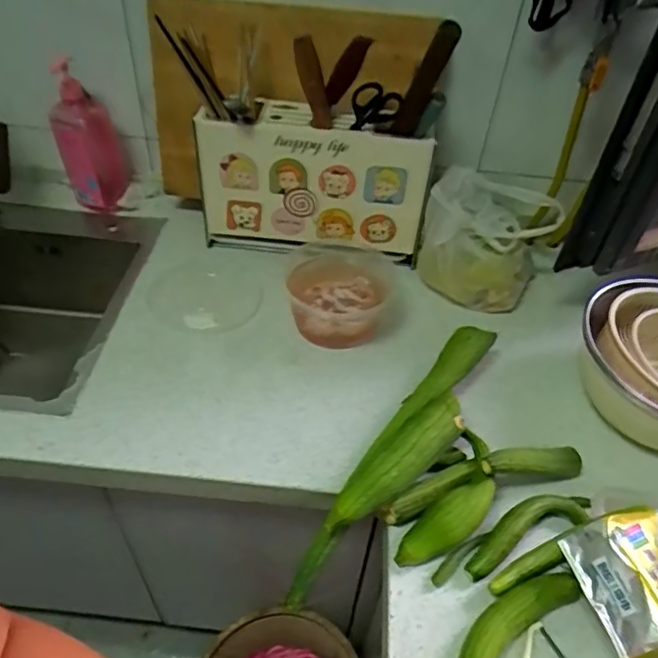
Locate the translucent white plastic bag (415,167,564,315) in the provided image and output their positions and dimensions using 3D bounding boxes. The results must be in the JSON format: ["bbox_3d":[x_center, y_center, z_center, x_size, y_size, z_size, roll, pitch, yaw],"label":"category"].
[{"bbox_3d":[0.251,-0.148,0.903,0.191,0.175,0.157,19,47,14],"label":"translucent white plastic bag"}]

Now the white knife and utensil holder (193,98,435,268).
[{"bbox_3d":[-0.031,-0.212,0.909,0.356,0.233,0.082,12,46,8],"label":"white knife and utensil holder"}]

